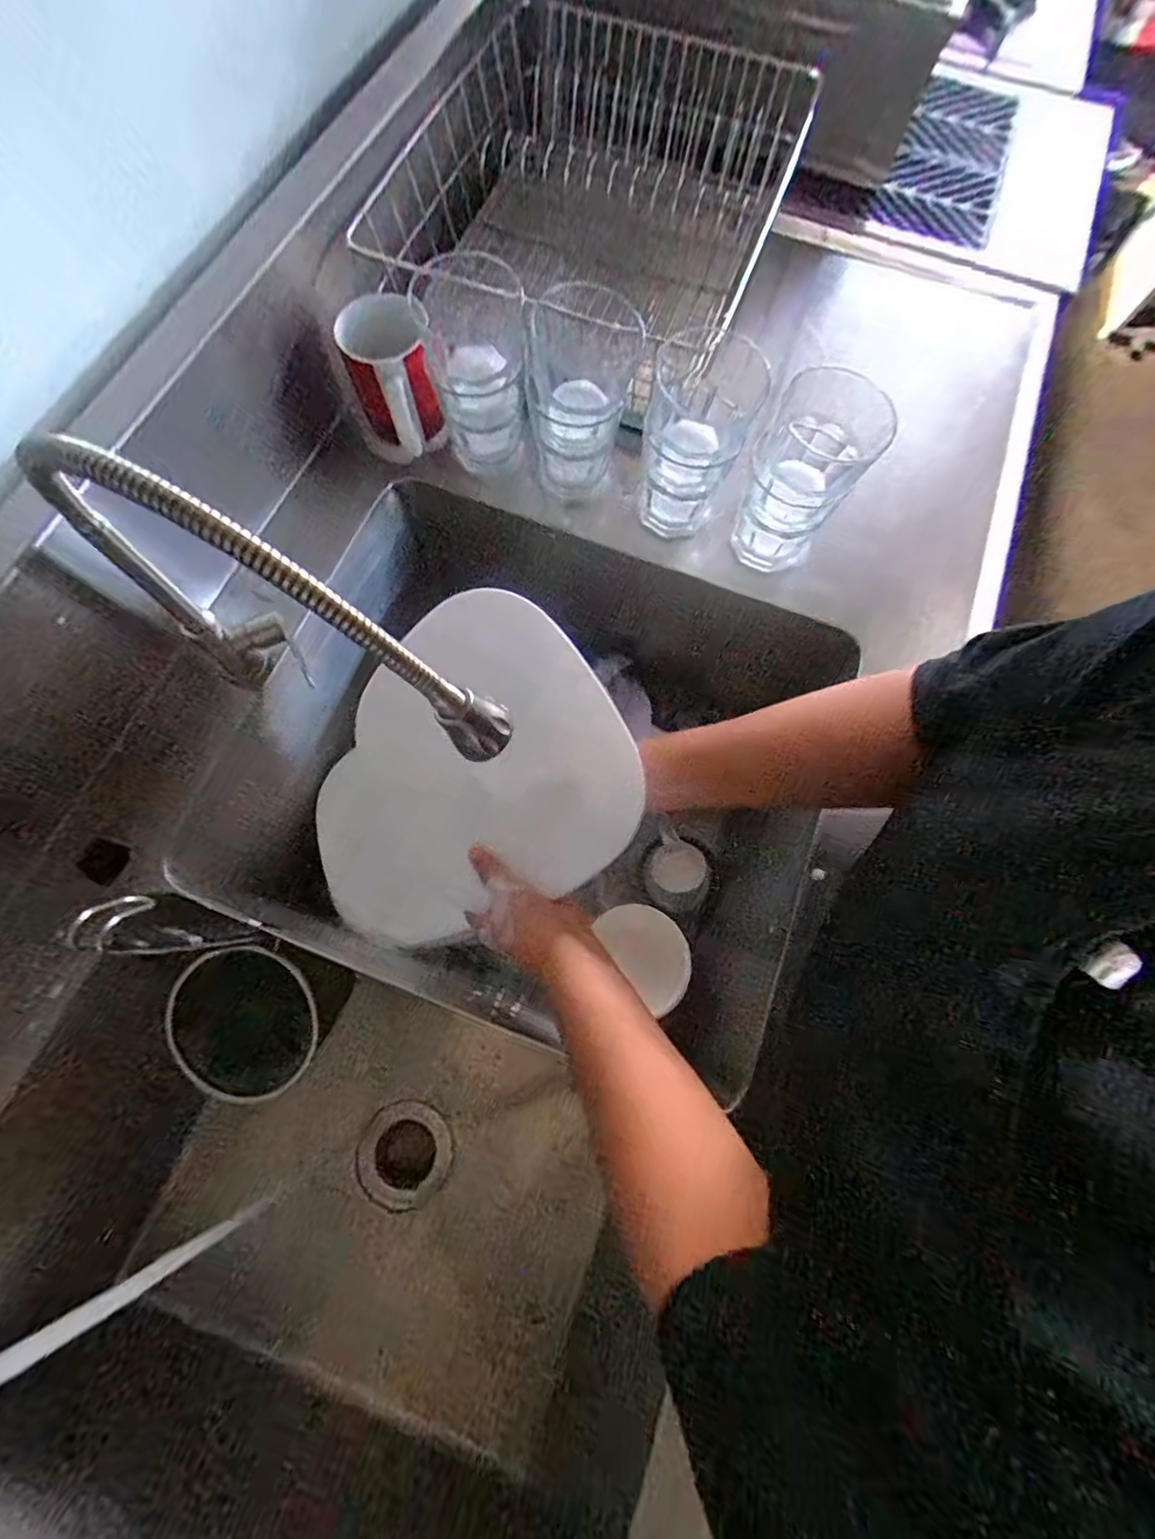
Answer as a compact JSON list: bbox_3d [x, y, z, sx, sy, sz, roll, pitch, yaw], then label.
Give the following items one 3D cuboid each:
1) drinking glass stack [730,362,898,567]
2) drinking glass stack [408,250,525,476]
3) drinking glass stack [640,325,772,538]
[{"bbox_3d":[0.201,-0.259,0.488,0.093,0.150,0.095,27,74,7],"label":"drinking glass stack"},{"bbox_3d":[-0.093,-0.371,0.514,0.087,0.148,0.101,-12,73,-4],"label":"drinking glass stack"},{"bbox_3d":[0.110,-0.303,0.510,0.091,0.136,0.110,7,73,2],"label":"drinking glass stack"}]

